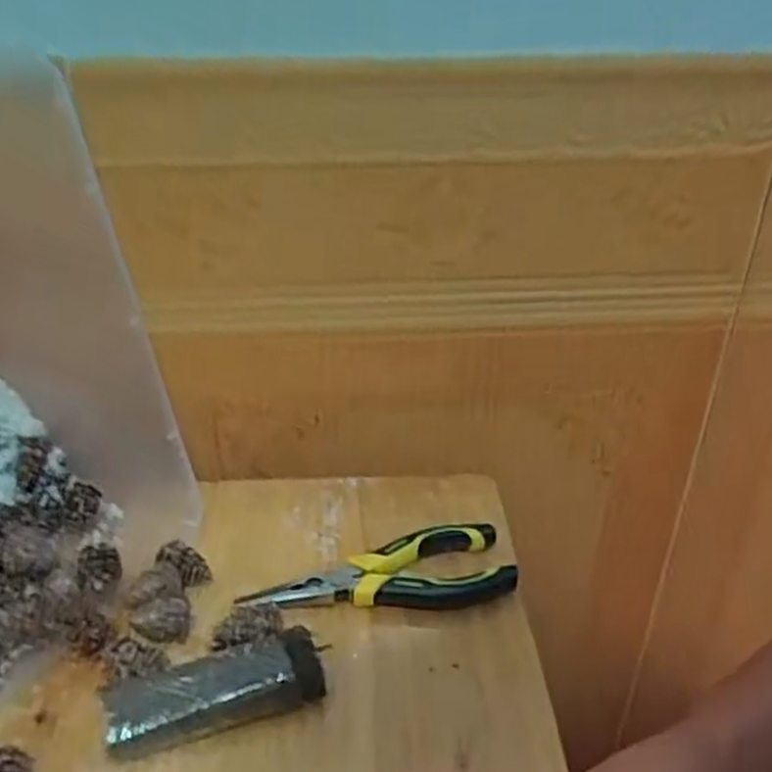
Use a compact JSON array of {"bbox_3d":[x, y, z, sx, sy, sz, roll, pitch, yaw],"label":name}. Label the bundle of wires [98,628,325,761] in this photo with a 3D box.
[{"bbox_3d":[-0.085,0.154,0.376,0.103,0.025,0.035,-9,33,-14],"label":"bundle of wires"}]

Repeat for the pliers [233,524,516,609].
[{"bbox_3d":[-0.003,0.115,0.444,0.154,0.019,0.053,-7,32,-11],"label":"pliers"}]

